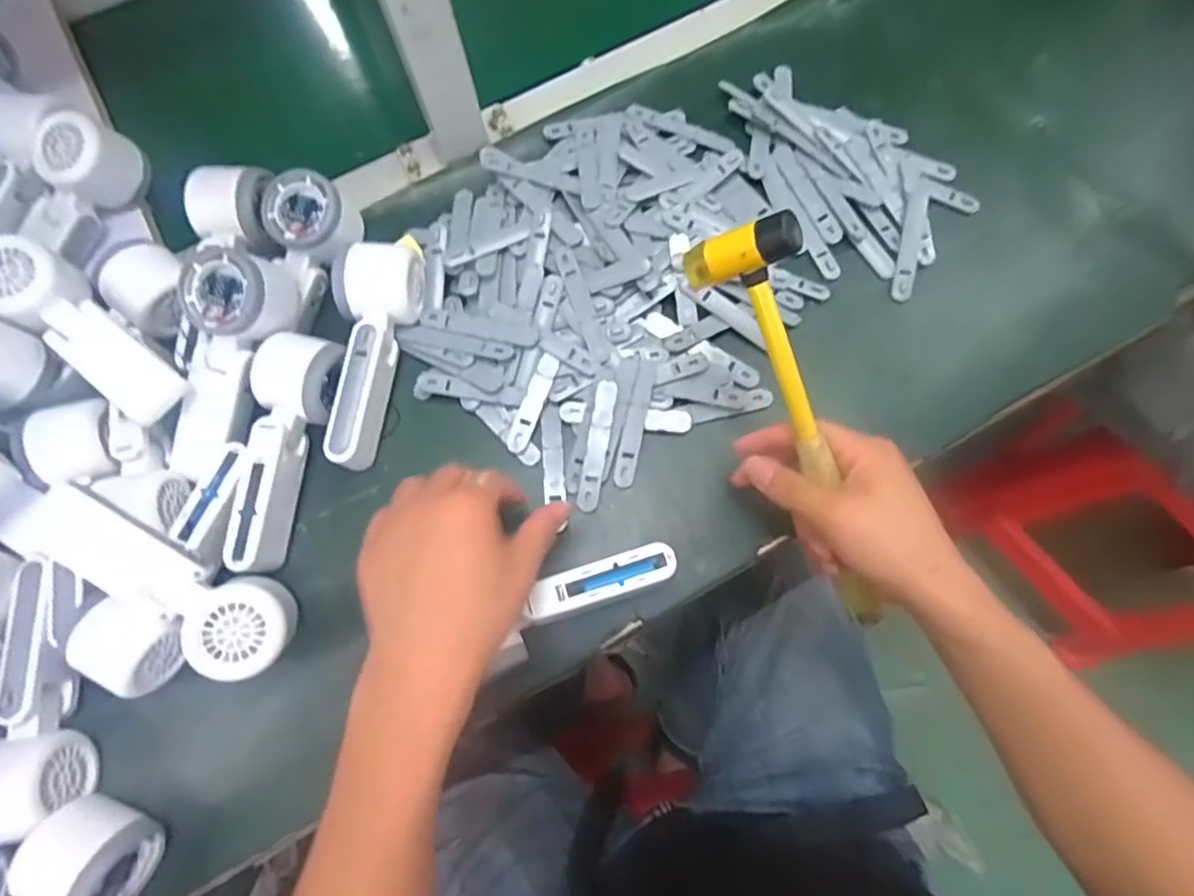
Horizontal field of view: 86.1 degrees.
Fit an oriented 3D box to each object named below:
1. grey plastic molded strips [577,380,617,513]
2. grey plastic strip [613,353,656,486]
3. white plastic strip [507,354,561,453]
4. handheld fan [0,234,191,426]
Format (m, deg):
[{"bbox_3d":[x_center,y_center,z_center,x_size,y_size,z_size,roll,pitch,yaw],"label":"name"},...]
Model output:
[{"bbox_3d":[0.000,-0.002,0.460,0.015,0.004,0.094,8,83,10],"label":"grey plastic molded strips"},{"bbox_3d":[0.027,-0.020,0.467,0.017,0.004,0.098,13,83,-13],"label":"grey plastic strip"},{"bbox_3d":[-0.047,-0.033,0.473,0.016,0.004,0.075,21,85,5],"label":"white plastic strip"},{"bbox_3d":[-0.356,-0.080,0.445,0.153,0.042,0.055,45,76,-9],"label":"handheld fan"}]

